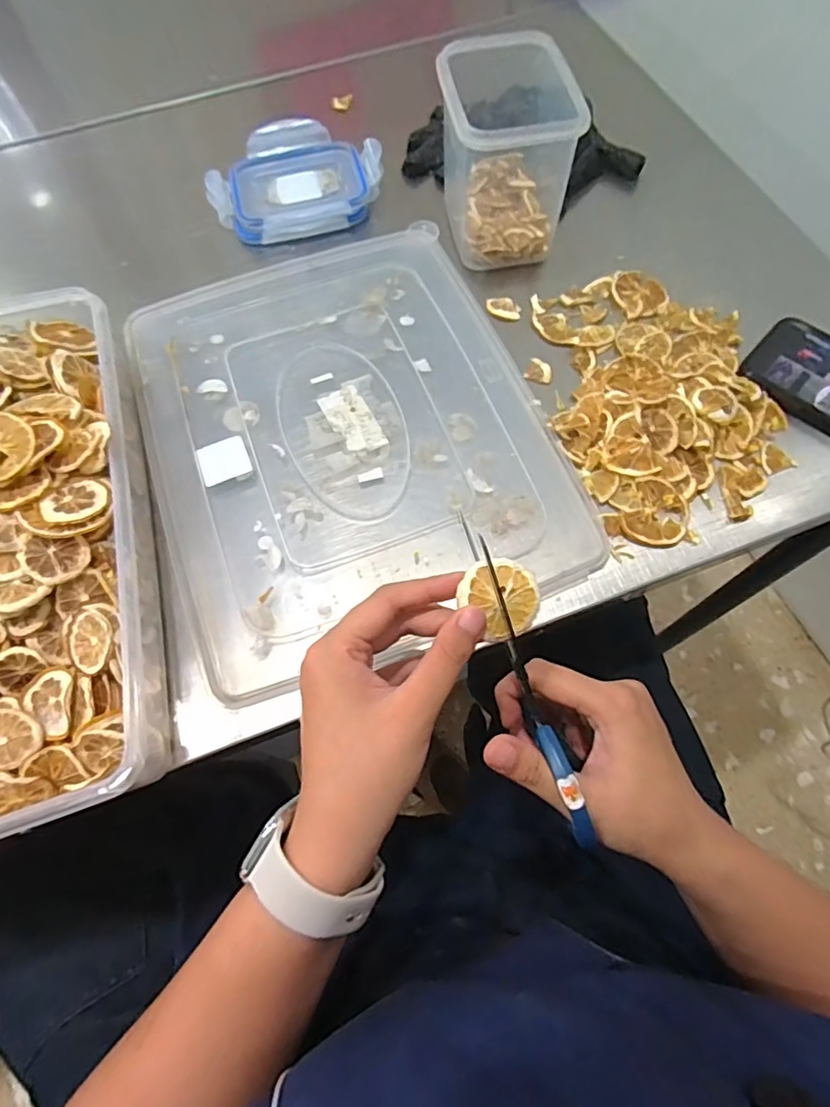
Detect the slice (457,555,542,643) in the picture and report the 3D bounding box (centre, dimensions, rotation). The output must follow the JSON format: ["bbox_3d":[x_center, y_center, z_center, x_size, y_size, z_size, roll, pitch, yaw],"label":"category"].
[{"bbox_3d":[0.044,0.021,0.284,0.037,0.005,0.040,0,88,-10],"label":"slice"}]

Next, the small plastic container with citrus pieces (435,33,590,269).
[{"bbox_3d":[0.072,-0.327,0.467,0.100,0.108,0.120,-4,66,0],"label":"small plastic container with citrus pieces"}]

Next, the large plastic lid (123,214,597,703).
[{"bbox_3d":[-0.055,-0.099,0.434,0.283,0.015,0.352,-21,68,-7],"label":"large plastic lid"}]

